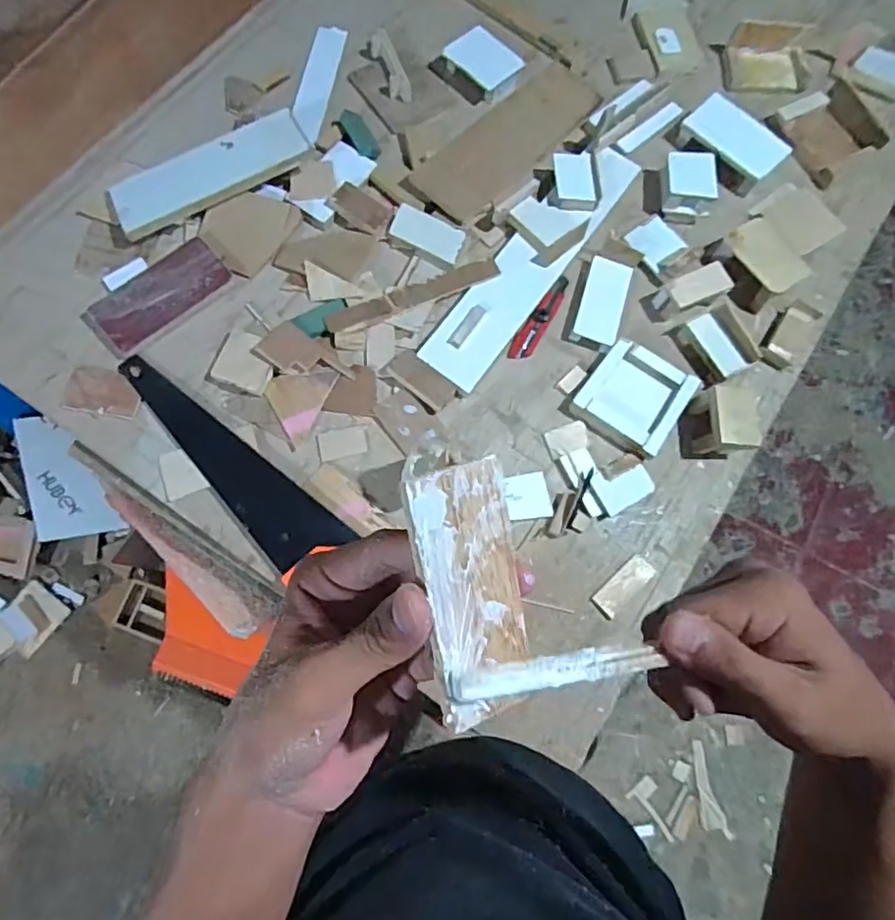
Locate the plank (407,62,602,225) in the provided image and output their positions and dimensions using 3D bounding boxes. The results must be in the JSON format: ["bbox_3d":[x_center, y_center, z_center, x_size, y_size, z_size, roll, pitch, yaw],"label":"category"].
[{"bbox_3d":[0.104,-0.533,0.982,0.130,0.021,0.367,40,75,10],"label":"plank"}]

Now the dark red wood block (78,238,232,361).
[{"bbox_3d":[-0.420,-0.241,0.860,0.204,0.014,0.090,-38,78,-13],"label":"dark red wood block"}]

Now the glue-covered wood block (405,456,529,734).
[{"bbox_3d":[0.010,0.048,0.212,0.039,0.004,0.092,-16,101,-30],"label":"glue-covered wood block"}]

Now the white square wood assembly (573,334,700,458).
[{"bbox_3d":[0.272,-0.091,0.859,0.138,0.023,0.138,35,74,9],"label":"white square wood assembly"}]

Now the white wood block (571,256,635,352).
[{"bbox_3d":[0.238,-0.238,0.903,0.068,0.016,0.140,18,72,3],"label":"white wood block"}]

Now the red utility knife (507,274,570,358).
[{"bbox_3d":[0.146,-0.218,0.910,0.032,0.012,0.159,32,74,8],"label":"red utility knife"}]

